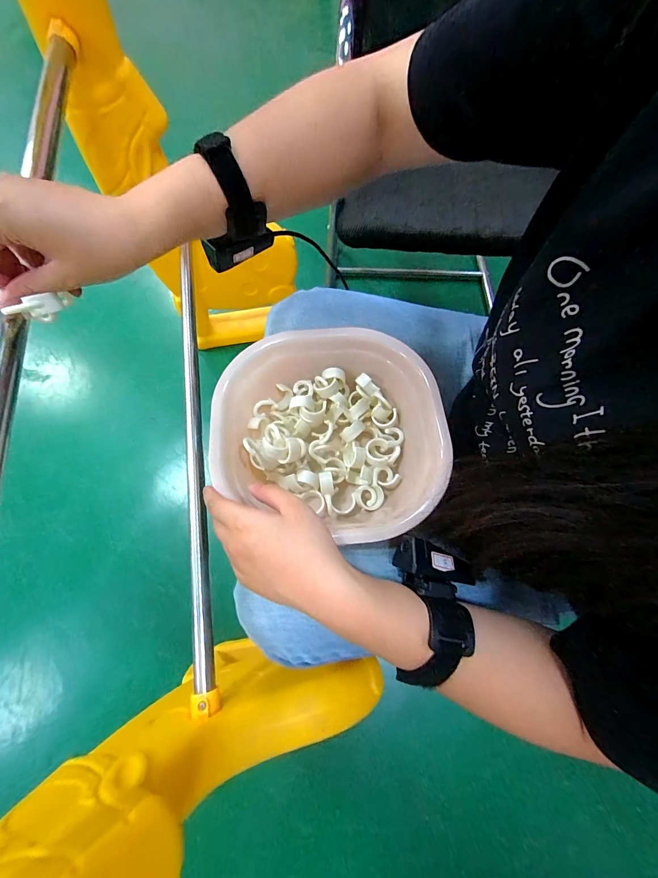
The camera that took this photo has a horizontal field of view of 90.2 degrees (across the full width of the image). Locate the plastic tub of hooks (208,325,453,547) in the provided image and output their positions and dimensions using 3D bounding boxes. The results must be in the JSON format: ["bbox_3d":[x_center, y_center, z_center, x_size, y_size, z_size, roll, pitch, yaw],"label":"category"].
[{"bbox_3d":[-0.004,-0.003,0.378,0.238,0.084,0.234,0,69,1],"label":"plastic tub of hooks"}]

